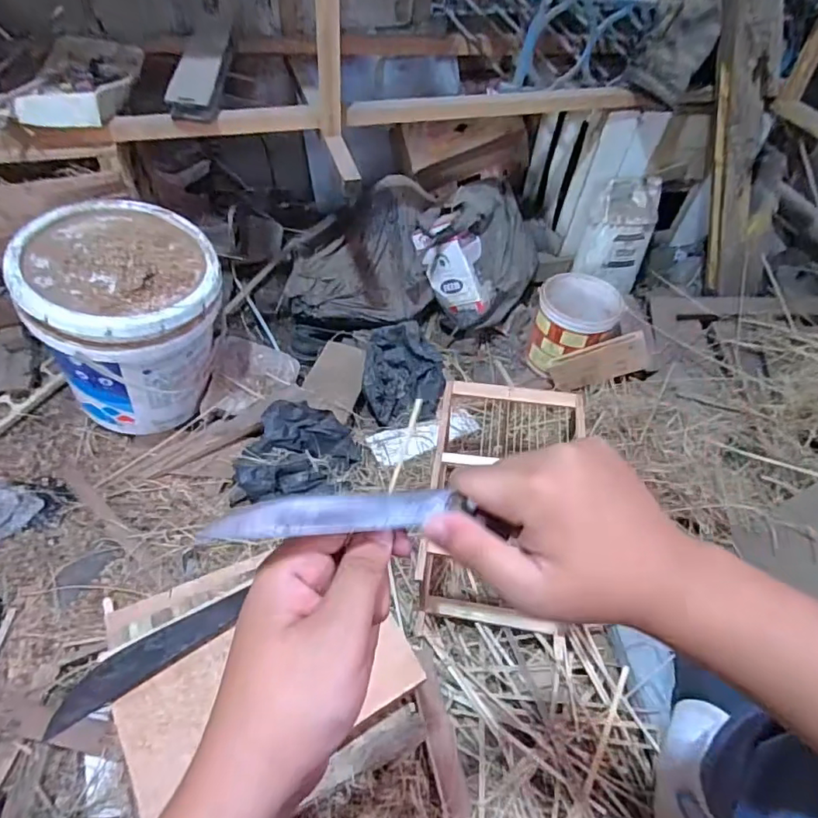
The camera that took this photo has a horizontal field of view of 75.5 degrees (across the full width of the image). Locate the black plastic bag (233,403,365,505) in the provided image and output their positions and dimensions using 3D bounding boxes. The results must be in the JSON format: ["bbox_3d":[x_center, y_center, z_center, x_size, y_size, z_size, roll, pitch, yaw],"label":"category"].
[{"bbox_3d":[-0.211,0.086,0.997,0.232,0.075,0.190,-10,53,-13],"label":"black plastic bag"}]

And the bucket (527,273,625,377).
[{"bbox_3d":[0.371,-0.185,1.198,0.182,0.146,0.185,2,51,-3],"label":"bucket"}]

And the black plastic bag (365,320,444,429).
[{"bbox_3d":[-0.007,-0.076,1.114,0.165,0.093,0.208,9,51,3],"label":"black plastic bag"}]

